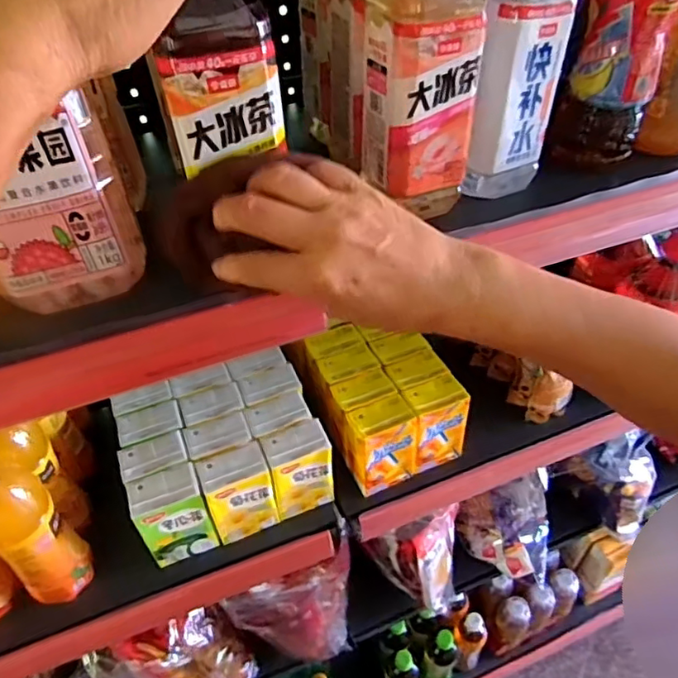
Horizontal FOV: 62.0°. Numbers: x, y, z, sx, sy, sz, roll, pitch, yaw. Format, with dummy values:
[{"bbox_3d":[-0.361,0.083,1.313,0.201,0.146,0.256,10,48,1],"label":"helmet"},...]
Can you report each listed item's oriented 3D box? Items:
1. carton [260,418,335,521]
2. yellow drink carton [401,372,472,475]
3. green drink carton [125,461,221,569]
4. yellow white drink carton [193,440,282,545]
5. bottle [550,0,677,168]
[{"bbox_3d":[-0.042,0.139,0.601,0.063,0.102,0.040,-15,47,-14],"label":"carton"},{"bbox_3d":[0.108,0.096,0.646,0.070,0.101,0.051,-19,48,-17],"label":"yellow drink carton"},{"bbox_3d":[-0.167,0.176,0.571,0.068,0.099,0.050,-16,47,-14],"label":"green drink carton"},{"bbox_3d":[-0.103,0.160,0.583,0.066,0.099,0.046,-18,47,-16],"label":"yellow white drink carton"},{"bbox_3d":[0.211,-0.231,0.408,0.066,0.210,0.059,20,49,19],"label":"bottle"}]

